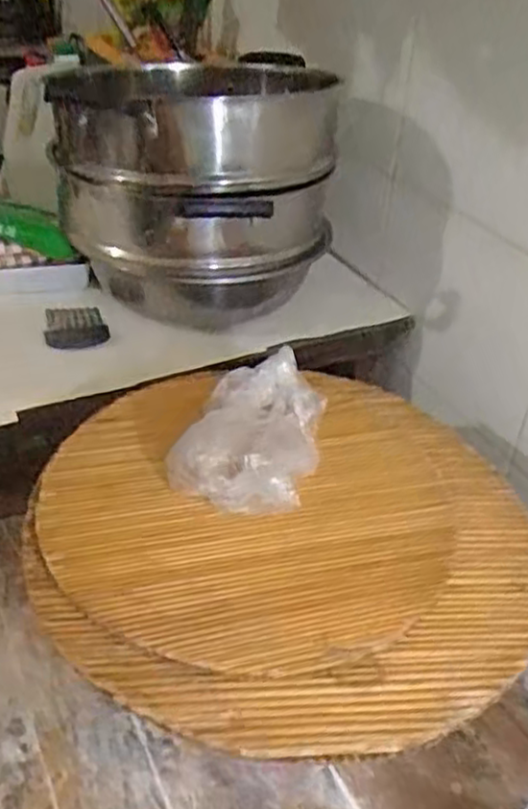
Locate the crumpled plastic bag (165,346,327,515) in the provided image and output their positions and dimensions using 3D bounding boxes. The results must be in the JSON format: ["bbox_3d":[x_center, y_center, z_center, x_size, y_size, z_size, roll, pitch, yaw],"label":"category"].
[{"bbox_3d":[-0.011,0.020,0.682,0.128,0.063,0.208,8,37,6],"label":"crumpled plastic bag"}]

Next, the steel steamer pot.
[{"bbox_3d":[-0.082,-0.250,0.909,0.320,0.285,0.289,-2,37,-7],"label":"steel steamer pot"}]

